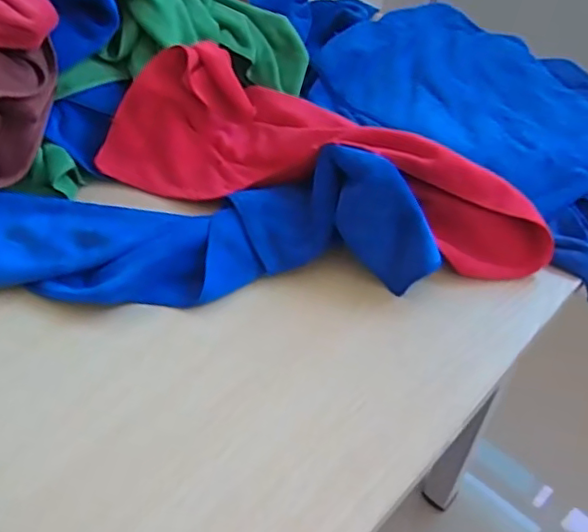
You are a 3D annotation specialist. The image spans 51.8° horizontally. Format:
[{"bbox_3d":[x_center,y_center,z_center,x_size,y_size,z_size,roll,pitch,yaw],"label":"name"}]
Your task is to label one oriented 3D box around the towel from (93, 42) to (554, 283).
[{"bbox_3d":[0.013,-0.088,0.621,0.447,0.101,0.219,35,56,29],"label":"towel"}]

